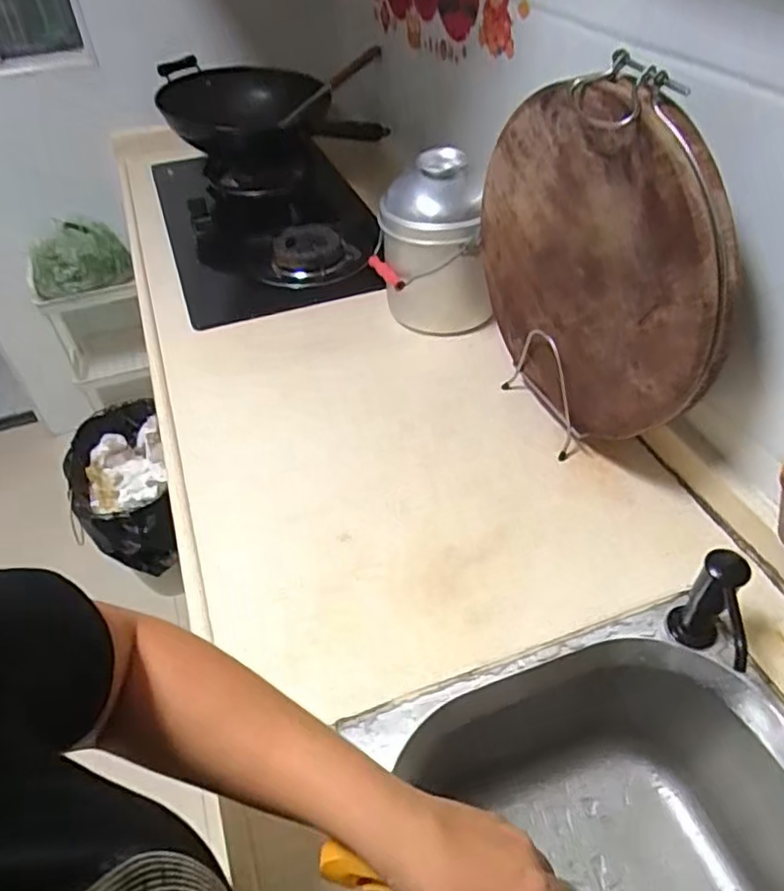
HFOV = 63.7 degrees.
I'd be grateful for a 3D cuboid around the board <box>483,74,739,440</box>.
[{"bbox_3d":[0.215,-0.195,0.702,0.041,0.368,0.360,-16,80,-13],"label":"board"}]

